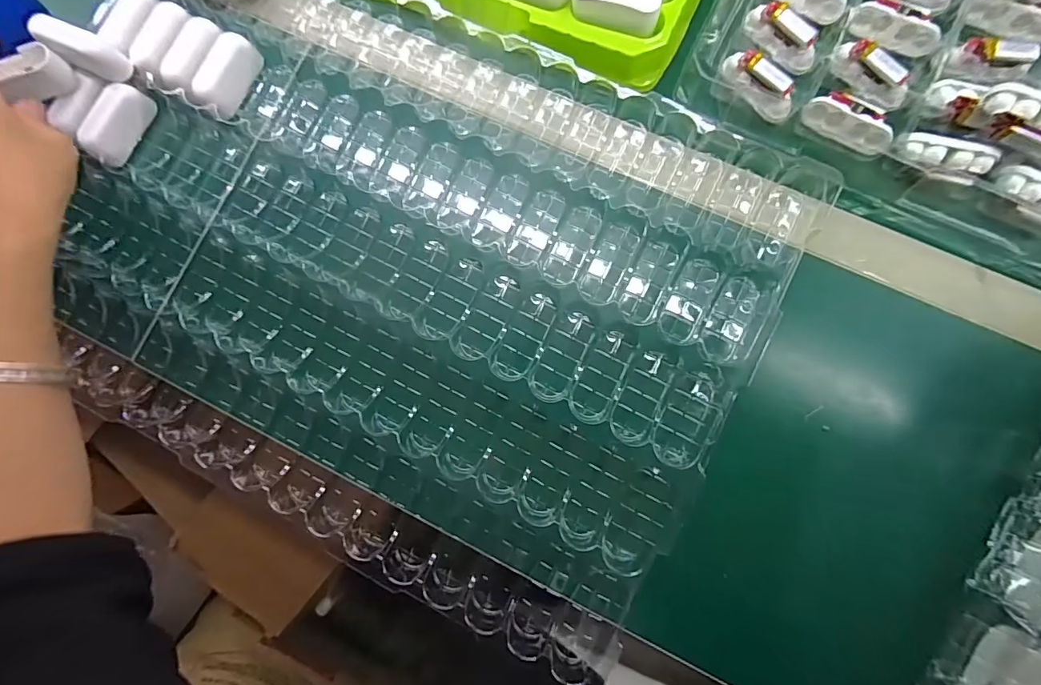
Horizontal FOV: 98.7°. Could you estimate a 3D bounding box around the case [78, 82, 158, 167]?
[{"bbox_3d":[-0.323,-0.175,0.356,0.021,0.025,0.062,34,88,5],"label":"case"}]

